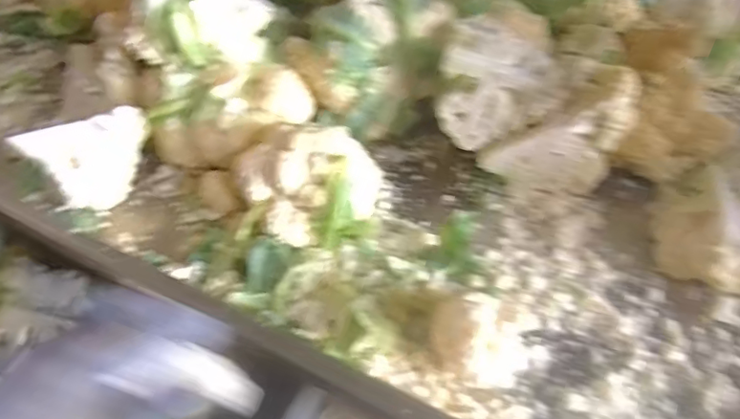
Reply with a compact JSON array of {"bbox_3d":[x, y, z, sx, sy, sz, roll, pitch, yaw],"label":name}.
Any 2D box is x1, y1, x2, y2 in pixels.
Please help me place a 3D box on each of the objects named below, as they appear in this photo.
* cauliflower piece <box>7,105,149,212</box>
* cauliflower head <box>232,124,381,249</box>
[{"bbox_3d":[-0.292,-0.049,0.605,0.046,0.096,0.120,-14,17,44],"label":"cauliflower piece"},{"bbox_3d":[-0.057,-0.033,0.581,0.150,0.090,0.128,0,41,-5],"label":"cauliflower head"}]

